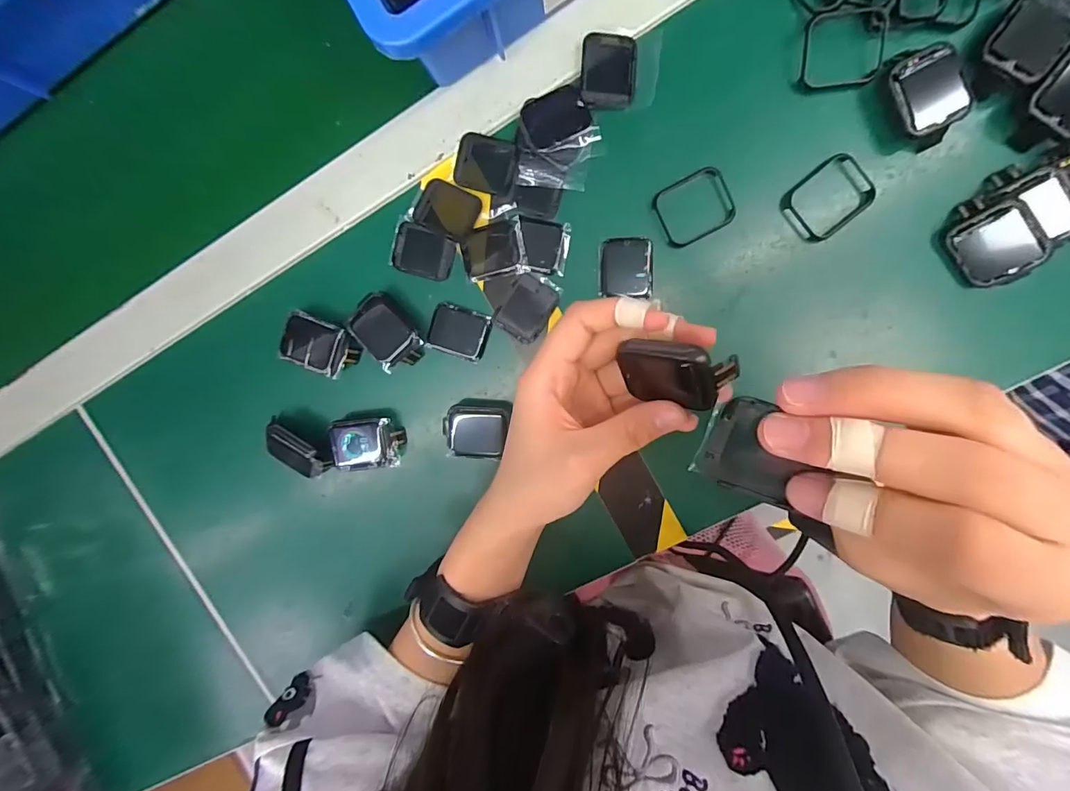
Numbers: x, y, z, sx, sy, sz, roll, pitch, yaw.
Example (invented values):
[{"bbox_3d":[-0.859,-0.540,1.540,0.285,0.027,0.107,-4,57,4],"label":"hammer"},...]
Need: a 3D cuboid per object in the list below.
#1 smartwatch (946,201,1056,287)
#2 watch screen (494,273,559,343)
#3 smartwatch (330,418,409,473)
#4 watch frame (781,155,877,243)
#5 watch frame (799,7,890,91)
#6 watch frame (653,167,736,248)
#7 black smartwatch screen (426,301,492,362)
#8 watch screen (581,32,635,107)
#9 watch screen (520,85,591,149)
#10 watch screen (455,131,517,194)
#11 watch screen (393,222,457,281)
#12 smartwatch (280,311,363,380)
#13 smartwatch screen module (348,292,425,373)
[{"bbox_3d":[0.264,-0.089,0.264,0.036,0.014,0.047,-30,102,37],"label":"smartwatch"},{"bbox_3d":[-0.005,-0.058,0.304,0.031,0.004,0.039,34,100,0],"label":"watch screen"},{"bbox_3d":[-0.117,0.034,0.316,0.047,0.018,0.035,-2,98,6],"label":"smartwatch"},{"bbox_3d":[0.178,-0.120,0.278,0.048,0.008,0.038,-41,93,10],"label":"watch frame"},{"bbox_3d":[0.178,-0.198,0.261,0.052,0.007,0.037,-7,110,-3],"label":"watch frame"},{"bbox_3d":[0.099,-0.116,0.284,0.046,0.005,0.037,-27,95,9],"label":"watch frame"},{"bbox_3d":[-0.052,-0.042,0.307,0.039,0.004,0.033,17,100,3],"label":"black smartwatch screen"},{"bbox_3d":[0.044,-0.195,0.274,0.032,0.004,0.041,2,99,5],"label":"watch screen"},{"bbox_3d":[0.013,-0.171,0.280,0.038,0.004,0.029,-22,96,8],"label":"watch screen"},{"bbox_3d":[-0.032,-0.147,0.289,0.039,0.004,0.032,15,100,3],"label":"watch screen"},{"bbox_3d":[-0.074,-0.094,0.301,0.040,0.004,0.031,18,100,2],"label":"watch screen"},{"bbox_3d":[-0.144,-0.034,0.308,0.047,0.019,0.033,24,100,1],"label":"smartwatch"},{"bbox_3d":[-0.098,-0.041,0.304,0.049,0.016,0.035,44,100,-2],"label":"smartwatch screen module"}]

